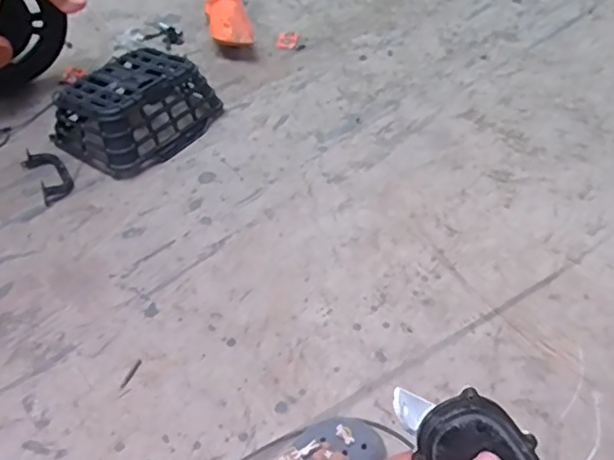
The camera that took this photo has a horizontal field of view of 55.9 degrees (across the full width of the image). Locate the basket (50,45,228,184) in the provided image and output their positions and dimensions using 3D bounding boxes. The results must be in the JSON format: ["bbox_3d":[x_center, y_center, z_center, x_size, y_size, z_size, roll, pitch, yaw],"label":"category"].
[{"bbox_3d":[-0.366,-0.259,1.231,0.230,0.123,0.299,27,55,25],"label":"basket"}]

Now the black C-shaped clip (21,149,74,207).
[{"bbox_3d":[-0.517,-0.113,1.160,0.068,0.026,0.155,-30,54,-22],"label":"black C-shaped clip"}]

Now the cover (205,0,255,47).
[{"bbox_3d":[-0.217,-0.583,1.592,0.108,0.036,0.289,-11,49,-7],"label":"cover"}]

